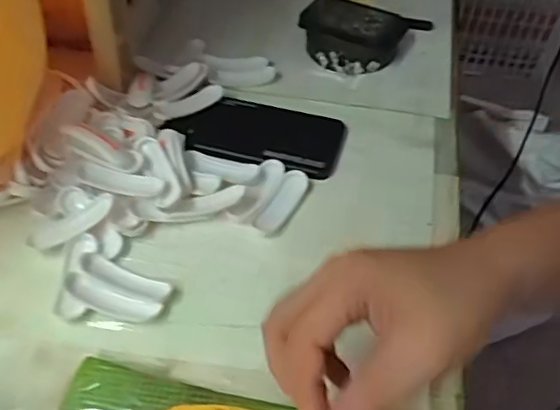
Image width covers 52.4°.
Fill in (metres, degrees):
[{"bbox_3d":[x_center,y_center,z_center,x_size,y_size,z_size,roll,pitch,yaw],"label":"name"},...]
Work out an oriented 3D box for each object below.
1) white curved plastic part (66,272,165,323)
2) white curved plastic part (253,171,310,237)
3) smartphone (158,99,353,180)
[{"bbox_3d":[-0.118,0.066,0.398,0.068,0.014,0.020,15,50,10],"label":"white curved plastic part"},{"bbox_3d":[0.003,-0.003,0.465,0.023,0.007,0.069,24,53,18],"label":"white curved plastic part"},{"bbox_3d":[-0.019,-0.068,0.519,0.150,0.010,0.078,13,50,9],"label":"smartphone"}]

